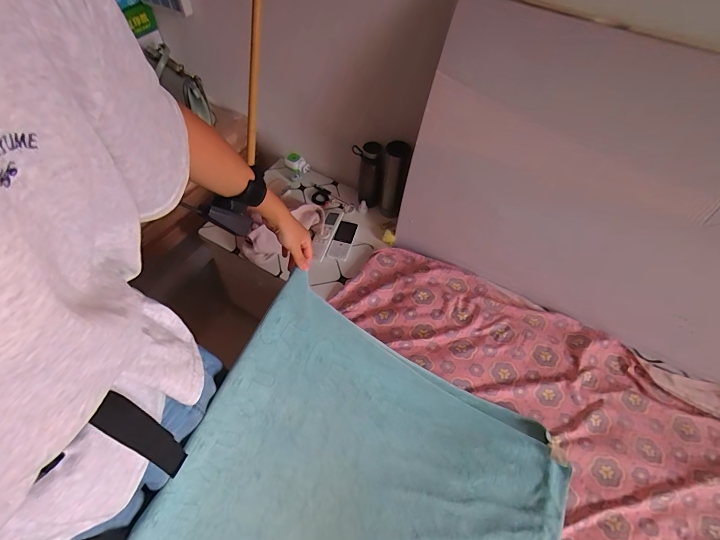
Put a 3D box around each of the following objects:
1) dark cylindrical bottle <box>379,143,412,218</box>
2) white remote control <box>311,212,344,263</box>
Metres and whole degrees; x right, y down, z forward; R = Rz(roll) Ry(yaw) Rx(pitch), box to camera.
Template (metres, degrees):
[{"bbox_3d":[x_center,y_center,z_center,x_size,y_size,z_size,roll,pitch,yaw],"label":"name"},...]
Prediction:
[{"bbox_3d":[0.087,-0.227,0.999,0.058,0.239,0.065,2,55,-2],"label":"dark cylindrical bottle"},{"bbox_3d":[-0.094,-0.099,1.030,0.045,0.023,0.174,15,56,7],"label":"white remote control"}]

